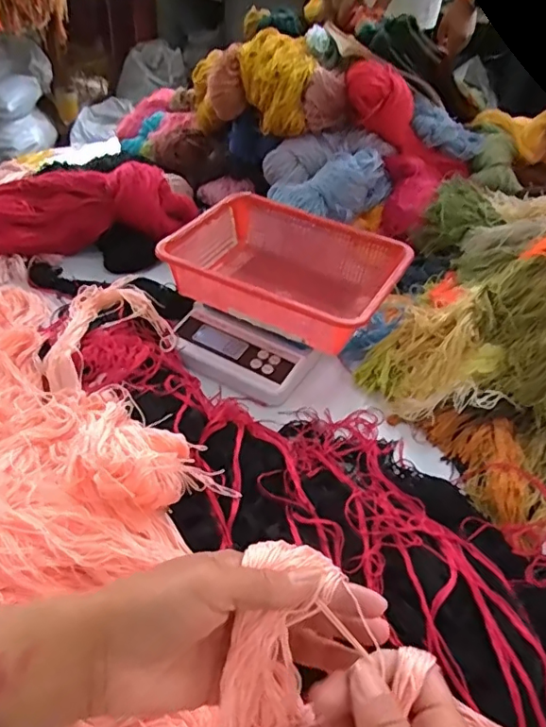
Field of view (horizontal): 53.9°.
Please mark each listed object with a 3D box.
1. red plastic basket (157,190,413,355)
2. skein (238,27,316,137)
[{"bbox_3d":[0.021,-0.110,0.646,0.252,0.080,0.209,19,45,13],"label":"red plastic basket"},{"bbox_3d":[0.002,-0.413,0.790,0.107,0.095,0.144,4,44,-3],"label":"skein"}]

